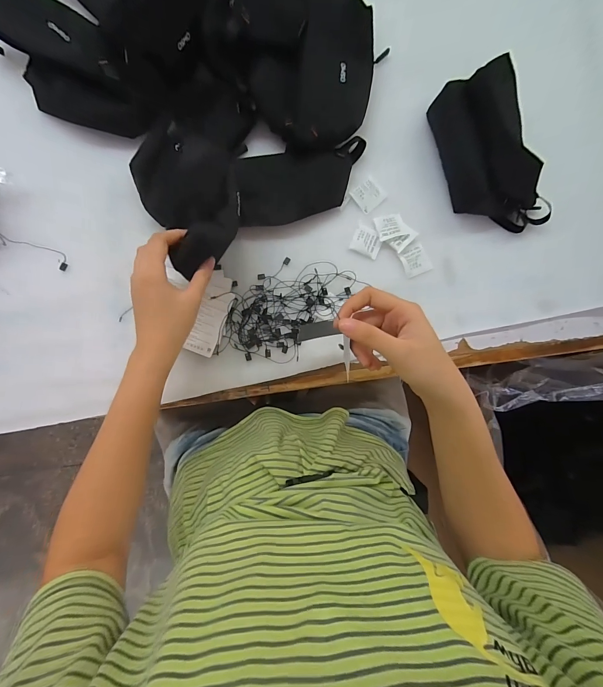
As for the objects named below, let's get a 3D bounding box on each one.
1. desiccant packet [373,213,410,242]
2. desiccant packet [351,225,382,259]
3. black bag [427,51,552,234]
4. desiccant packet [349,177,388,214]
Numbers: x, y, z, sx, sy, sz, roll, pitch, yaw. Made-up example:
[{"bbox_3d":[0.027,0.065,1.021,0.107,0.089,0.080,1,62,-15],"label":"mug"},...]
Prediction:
[{"bbox_3d":[0.126,-0.165,0.440,0.041,0.005,0.035,-16,88,-5],"label":"desiccant packet"},{"bbox_3d":[0.092,-0.142,0.438,0.039,0.005,0.038,24,86,-3],"label":"desiccant packet"},{"bbox_3d":[0.256,-0.254,0.421,0.101,0.071,0.203,-18,89,-5],"label":"black bag"},{"bbox_3d":[0.096,-0.211,0.443,0.042,0.004,0.037,-41,91,-5],"label":"desiccant packet"}]

